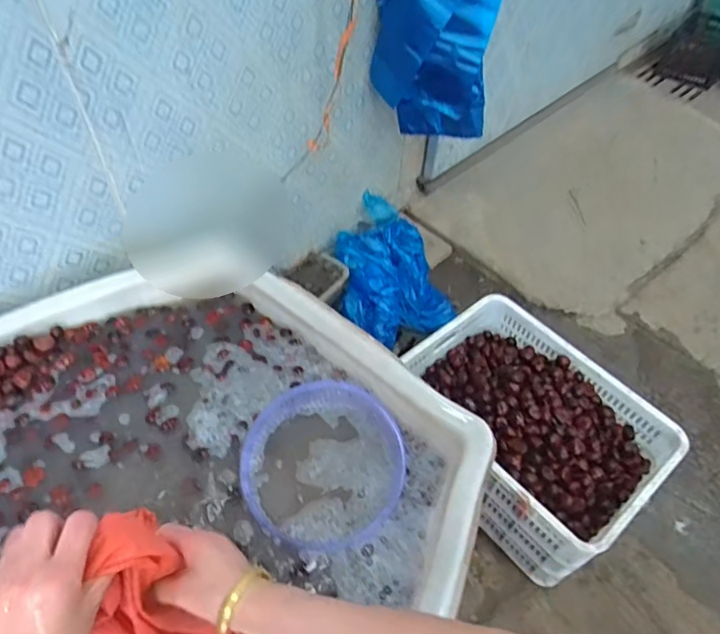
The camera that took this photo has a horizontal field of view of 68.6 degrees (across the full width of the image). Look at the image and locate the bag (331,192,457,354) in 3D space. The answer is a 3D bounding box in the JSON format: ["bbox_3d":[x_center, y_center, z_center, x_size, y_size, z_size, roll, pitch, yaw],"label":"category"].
[{"bbox_3d":[0.081,-0.164,1.879,0.359,0.210,0.502,-24,57,-19],"label":"bag"}]

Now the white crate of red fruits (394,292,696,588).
[{"bbox_3d":[0.425,0.305,1.433,0.423,0.323,0.632,-33,60,-25],"label":"white crate of red fruits"}]

